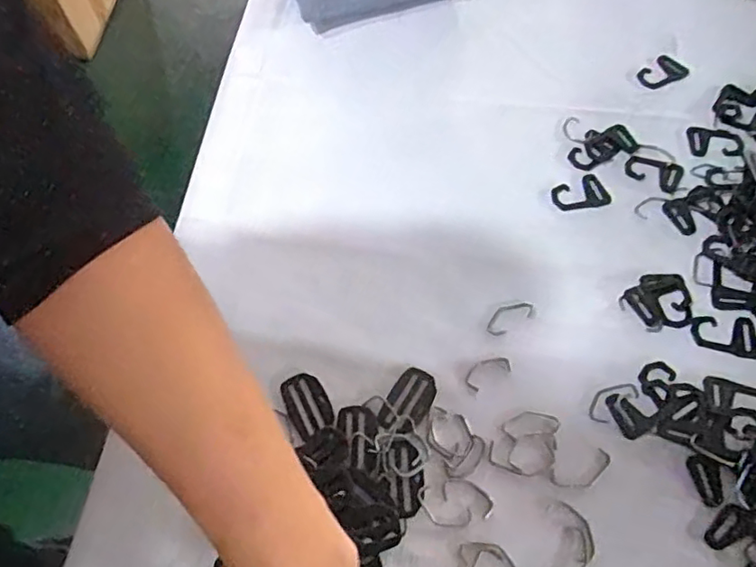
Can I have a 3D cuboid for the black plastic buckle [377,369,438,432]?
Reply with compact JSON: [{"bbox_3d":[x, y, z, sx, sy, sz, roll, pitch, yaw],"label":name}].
[{"bbox_3d":[0.021,0.078,0.407,0.028,0.004,0.046,25,64,17],"label":"black plastic buckle"}]

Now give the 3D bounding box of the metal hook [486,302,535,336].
[{"bbox_3d":[0.093,0.023,0.435,0.039,0.004,0.016,-33,63,-15],"label":"metal hook"}]

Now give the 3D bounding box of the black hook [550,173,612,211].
[{"bbox_3d":[0.160,-0.069,0.485,0.043,0.004,0.030,-22,61,-9],"label":"black hook"}]

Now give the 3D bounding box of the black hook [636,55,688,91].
[{"bbox_3d":[0.252,-0.187,0.546,0.043,0.004,0.032,-35,63,-16],"label":"black hook"}]

